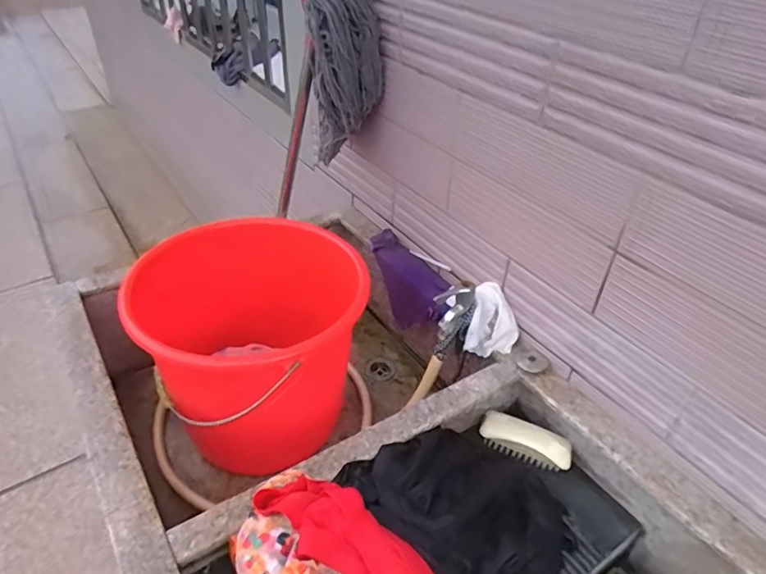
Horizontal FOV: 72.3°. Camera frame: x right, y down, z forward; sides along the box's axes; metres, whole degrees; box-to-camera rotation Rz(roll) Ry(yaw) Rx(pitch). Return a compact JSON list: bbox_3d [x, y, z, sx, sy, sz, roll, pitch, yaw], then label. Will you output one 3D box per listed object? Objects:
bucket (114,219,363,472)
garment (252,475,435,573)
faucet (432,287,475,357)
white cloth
[{"bbox_3d":[-0.191,0.103,0.815,0.311,0.301,0.297,2,39,-1],"label":"bucket"},{"bbox_3d":[0.004,0.294,0.533,0.295,0.040,0.071,39,45,1],"label":"garment"},{"bbox_3d":[0.099,0.052,0.776,0.043,0.118,0.046,26,22,26],"label":"faucet"},{"bbox_3d":[0.169,0.052,0.795,0.077,0.110,0.032,13,0,-3],"label":"white cloth"}]

